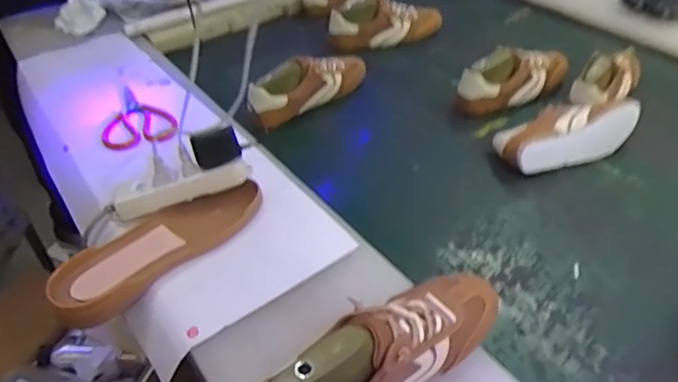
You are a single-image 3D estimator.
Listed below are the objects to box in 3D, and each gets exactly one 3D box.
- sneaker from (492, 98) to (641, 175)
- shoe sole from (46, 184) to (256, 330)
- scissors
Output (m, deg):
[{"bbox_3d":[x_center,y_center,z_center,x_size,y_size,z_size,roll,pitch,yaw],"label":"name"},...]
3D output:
[{"bbox_3d":[0.367,-0.095,0.821,0.233,0.070,0.083,-16,46,-15],"label":"sneaker"},{"bbox_3d":[-0.209,0.055,0.615,0.270,0.040,0.099,-35,53,-30],"label":"shoe sole"},{"bbox_3d":[-0.317,-0.119,0.825,0.107,0.021,0.148,-10,44,-9],"label":"scissors"}]

